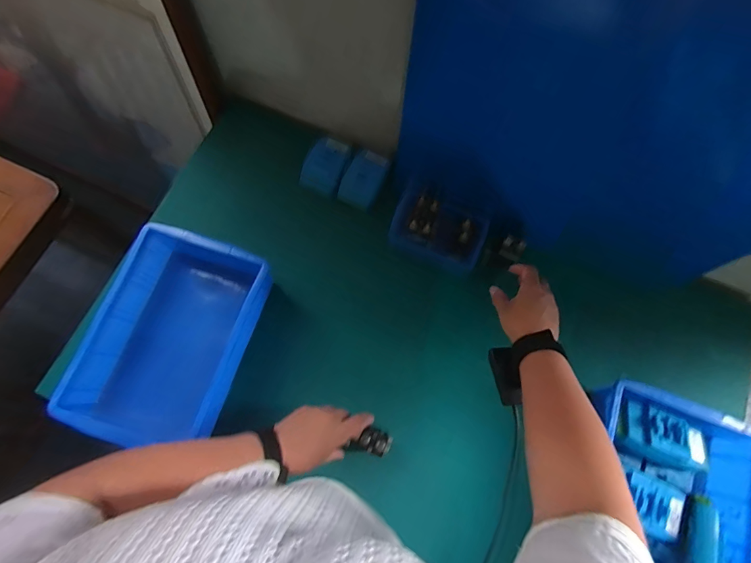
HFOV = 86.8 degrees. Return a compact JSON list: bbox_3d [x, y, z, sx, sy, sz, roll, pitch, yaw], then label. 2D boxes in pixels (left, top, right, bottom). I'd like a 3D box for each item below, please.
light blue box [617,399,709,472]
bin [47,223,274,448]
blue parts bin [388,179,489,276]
[{"bbox_3d":[0.381,0.205,0.525,0.117,0.021,0.067,20,74,6],"label":"light blue box"},{"bbox_3d":[-0.292,0.082,0.571,0.198,0.083,0.298,19,74,5],"label":"bin"},{"bbox_3d":[0.098,-0.082,0.617,0.143,0.056,0.098,25,75,7],"label":"blue parts bin"}]

